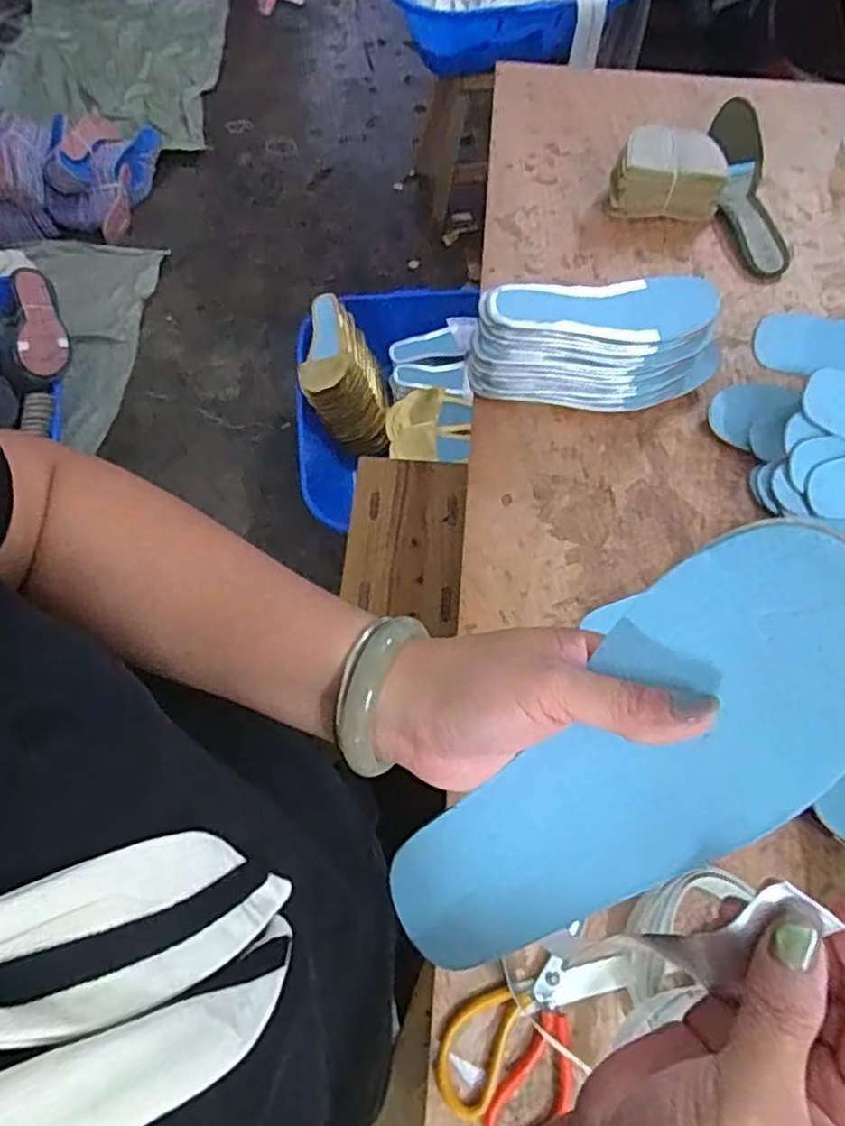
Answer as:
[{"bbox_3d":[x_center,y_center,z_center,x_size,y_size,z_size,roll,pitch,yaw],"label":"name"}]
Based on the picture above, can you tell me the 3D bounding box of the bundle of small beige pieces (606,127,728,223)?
[{"bbox_3d":[0.323,-0.520,0.928,0.148,0.080,0.093,0,66,0],"label":"bundle of small beige pieces"}]

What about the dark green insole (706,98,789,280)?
[{"bbox_3d":[0.438,-0.501,0.933,0.081,0.038,0.267,-4,79,-2],"label":"dark green insole"}]

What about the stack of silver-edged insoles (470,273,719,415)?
[{"bbox_3d":[0.199,-0.242,0.782,0.283,0.129,0.092,-5,66,-3],"label":"stack of silver-edged insoles"}]

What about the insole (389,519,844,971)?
[{"bbox_3d":[0.072,0.085,0.272,0.087,0.017,0.236,50,114,18],"label":"insole"}]

